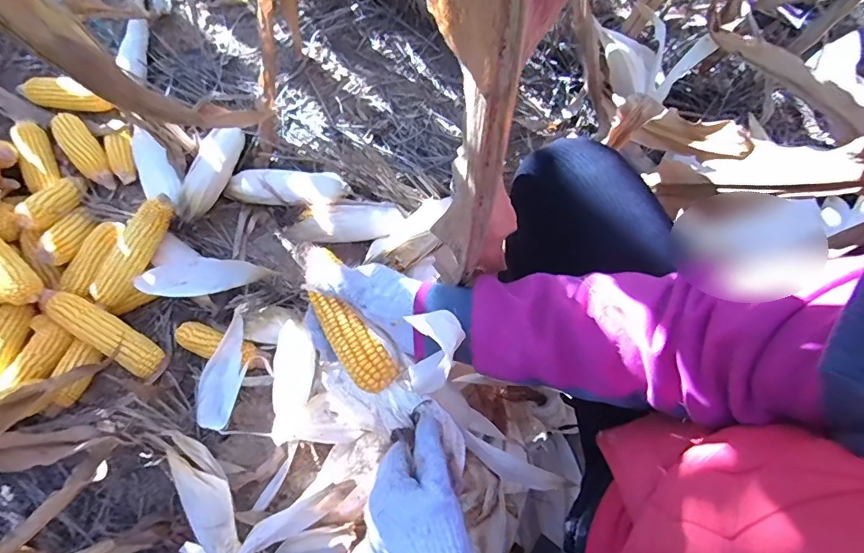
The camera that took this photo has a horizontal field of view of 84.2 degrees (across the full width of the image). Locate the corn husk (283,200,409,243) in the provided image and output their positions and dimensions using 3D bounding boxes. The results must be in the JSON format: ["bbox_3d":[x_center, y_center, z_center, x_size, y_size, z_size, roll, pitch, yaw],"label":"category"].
[{"bbox_3d":[-0.154,-0.100,0.851,0.214,0.032,0.072,-4,76,0],"label":"corn husk"}]

